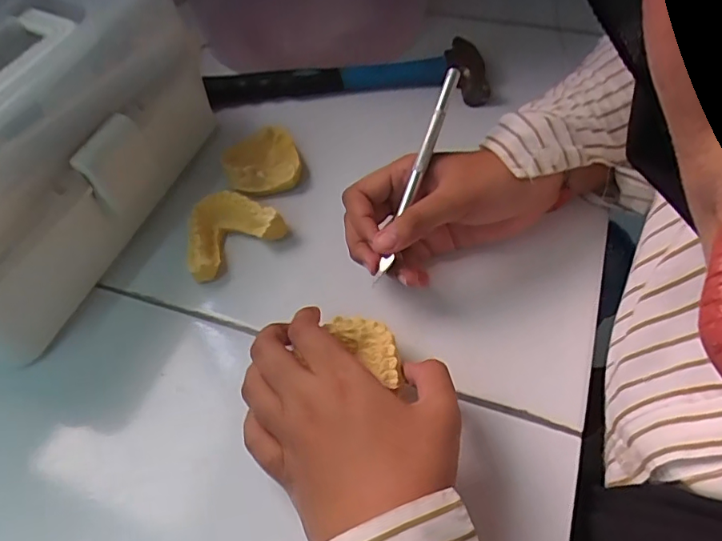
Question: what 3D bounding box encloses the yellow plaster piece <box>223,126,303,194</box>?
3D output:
[{"bbox_3d":[-0.079,-0.091,0.409,0.056,0.018,0.068,-14,55,-8],"label":"yellow plaster piece"}]

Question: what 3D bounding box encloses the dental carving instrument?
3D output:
[{"bbox_3d":[0.033,-0.057,0.309,0.006,0.009,0.136,19,86,15],"label":"dental carving instrument"}]

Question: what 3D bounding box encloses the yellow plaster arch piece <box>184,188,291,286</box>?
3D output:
[{"bbox_3d":[-0.094,-0.029,0.361,0.068,0.020,0.048,-32,59,-19],"label":"yellow plaster arch piece"}]

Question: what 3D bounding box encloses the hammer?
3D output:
[{"bbox_3d":[-0.013,-0.176,0.469,0.246,0.022,0.074,0,54,2],"label":"hammer"}]

